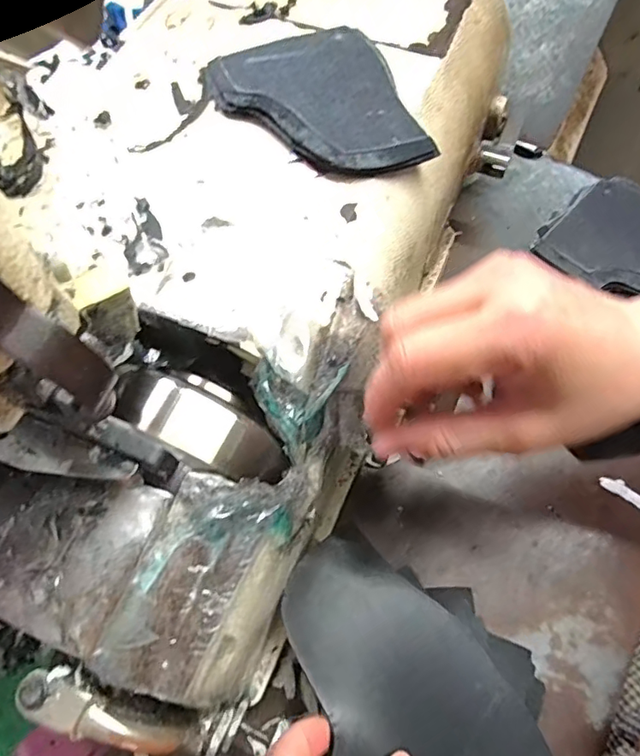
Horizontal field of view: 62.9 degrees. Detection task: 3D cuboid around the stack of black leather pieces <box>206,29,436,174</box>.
[{"bbox_3d":[-0.003,-0.148,0.285,0.095,0.010,0.111,-19,66,-9],"label":"stack of black leather pieces"}]

